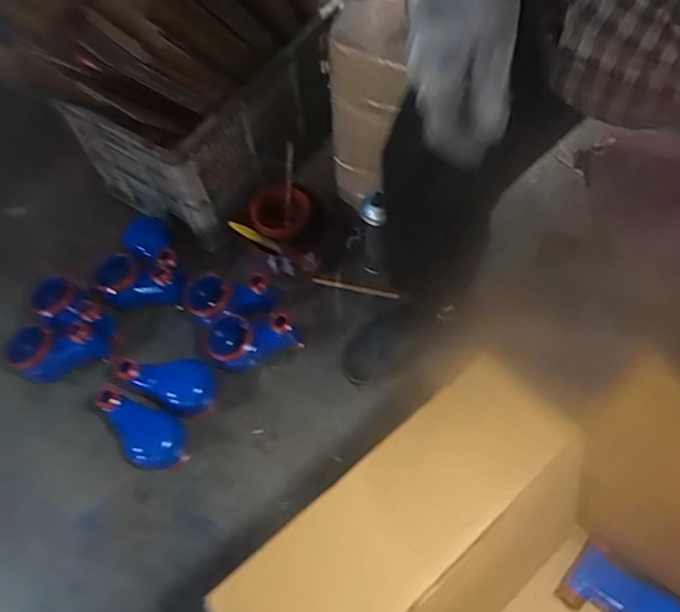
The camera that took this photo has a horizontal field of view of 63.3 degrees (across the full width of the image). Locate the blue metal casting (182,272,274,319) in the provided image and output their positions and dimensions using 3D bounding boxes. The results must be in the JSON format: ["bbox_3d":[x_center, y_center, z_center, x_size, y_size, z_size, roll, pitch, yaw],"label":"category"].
[{"bbox_3d":[-0.191,-0.016,0.958,0.147,0.091,0.087,-12,62,-3],"label":"blue metal casting"}]

